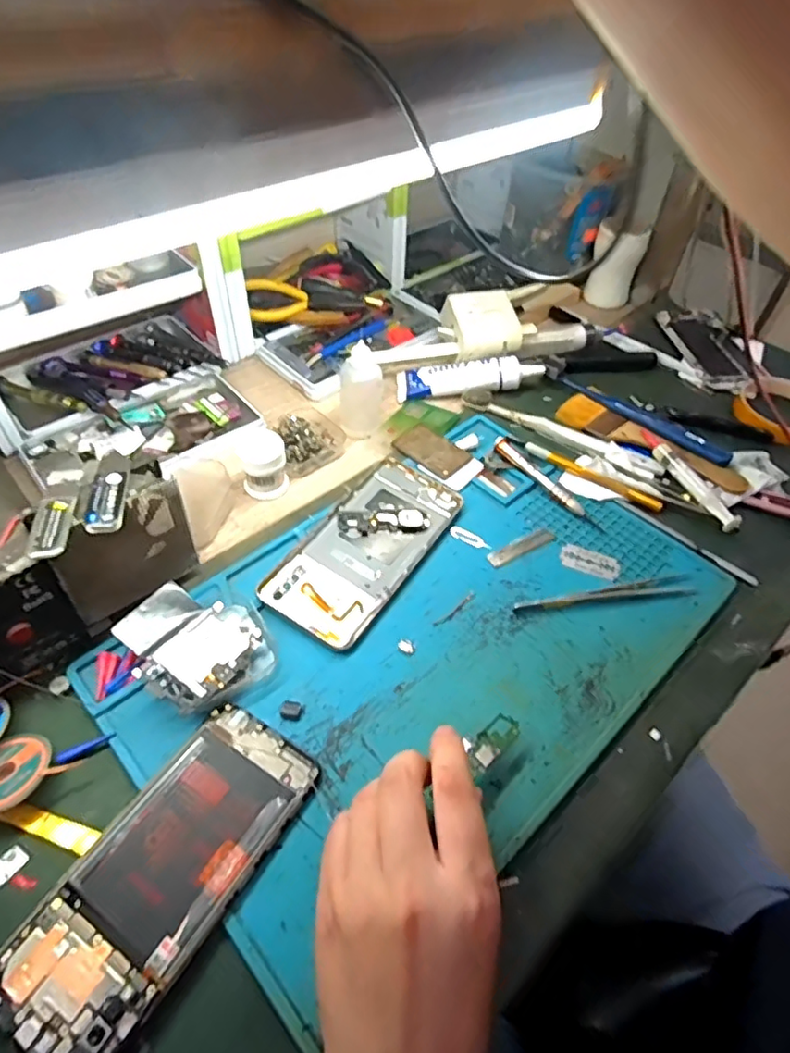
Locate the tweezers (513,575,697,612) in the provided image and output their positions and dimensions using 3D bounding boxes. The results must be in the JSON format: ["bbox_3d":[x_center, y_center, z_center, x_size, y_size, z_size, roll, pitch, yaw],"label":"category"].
[{"bbox_3d":[0.146,0.048,0.414,0.131,0.004,0.017,-6,50,-9],"label":"tweezers"}]

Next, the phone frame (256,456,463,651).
[{"bbox_3d":[-0.018,0.012,0.431,0.074,0.008,0.164,27,53,19],"label":"phone frame"}]

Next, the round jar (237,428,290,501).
[{"bbox_3d":[-0.102,-0.048,0.467,0.034,0.041,0.036,2,49,-2],"label":"round jar"}]

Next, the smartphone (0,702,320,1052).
[{"bbox_3d":[-0.110,0.164,0.291,0.071,0.010,0.155,28,53,19],"label":"smartphone"}]

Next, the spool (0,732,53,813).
[{"bbox_3d":[-0.205,0.130,0.313,0.045,0.014,0.039,-32,58,-28],"label":"spool"}]

